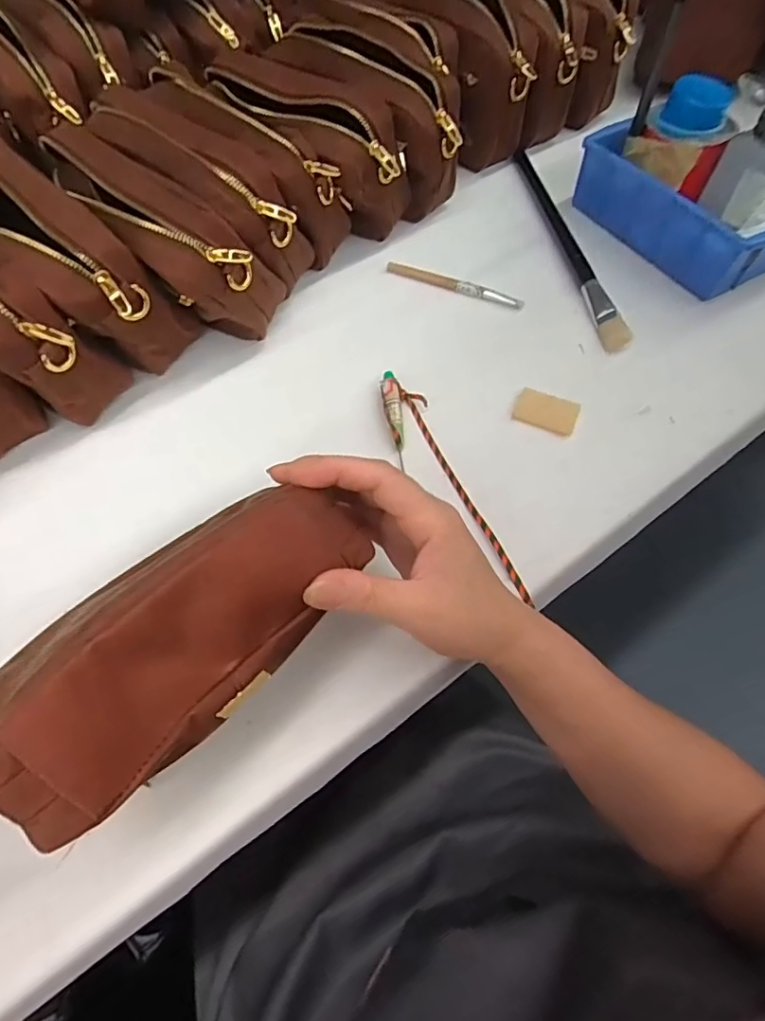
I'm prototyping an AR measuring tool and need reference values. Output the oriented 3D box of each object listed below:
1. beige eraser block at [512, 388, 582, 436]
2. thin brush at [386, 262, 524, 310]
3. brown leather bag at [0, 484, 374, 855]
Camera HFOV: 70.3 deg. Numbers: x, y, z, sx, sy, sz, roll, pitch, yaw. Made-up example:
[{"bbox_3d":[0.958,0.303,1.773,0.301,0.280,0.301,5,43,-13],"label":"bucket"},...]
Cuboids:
[{"bbox_3d":[0.127,-0.077,0.422,0.047,0.013,0.028,23,63,12],"label":"beige eraser block"},{"bbox_3d":[0.065,-0.206,0.497,0.130,0.011,0.008,22,63,12],"label":"thin brush"},{"bbox_3d":[-0.081,0.060,0.242,0.173,0.081,0.042,-41,26,-21],"label":"brown leather bag"}]

